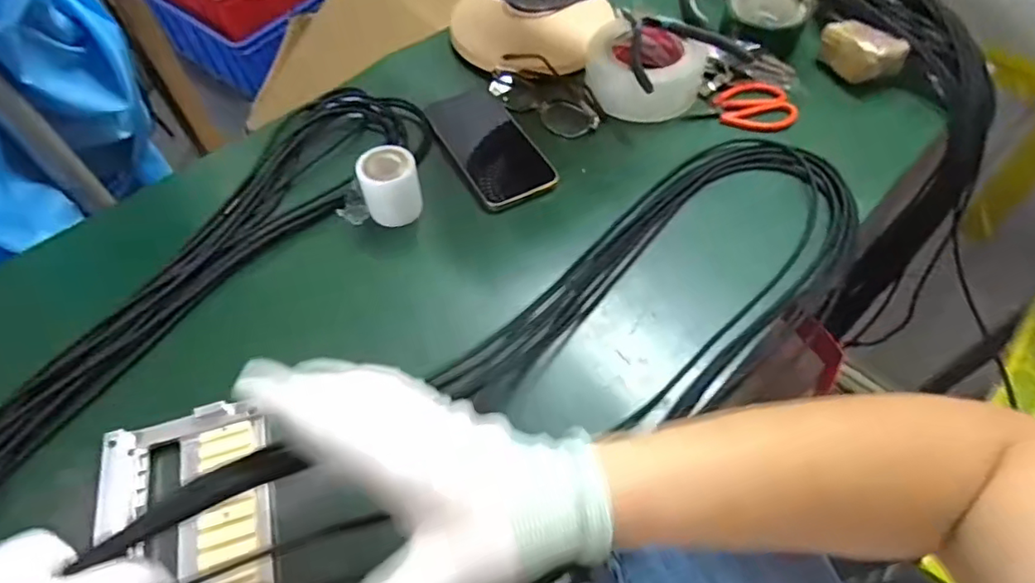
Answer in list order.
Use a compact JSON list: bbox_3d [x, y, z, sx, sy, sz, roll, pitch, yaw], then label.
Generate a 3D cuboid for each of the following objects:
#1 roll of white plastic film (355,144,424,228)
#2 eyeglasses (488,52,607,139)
[{"bbox_3d":[-0.113,-0.091,0.505,0.053,0.060,0.043,-17,55,-10],"label":"roll of white plastic film"},{"bbox_3d":[0.036,-0.210,0.595,0.065,0.037,0.129,-37,60,-23],"label":"eyeglasses"}]

